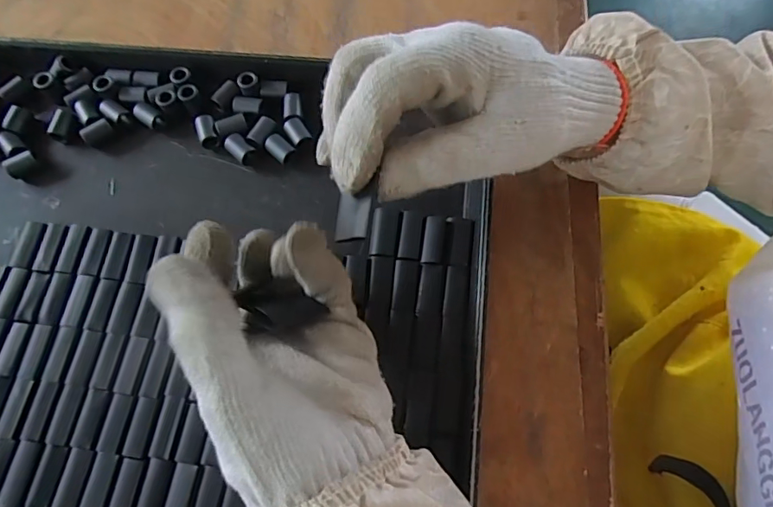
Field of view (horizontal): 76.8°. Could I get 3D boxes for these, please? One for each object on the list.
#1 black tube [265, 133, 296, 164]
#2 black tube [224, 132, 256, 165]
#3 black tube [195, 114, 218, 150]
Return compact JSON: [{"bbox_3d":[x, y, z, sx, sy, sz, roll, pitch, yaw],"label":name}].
[{"bbox_3d":[-0.073,-0.071,0.334,0.021,0.011,0.013,40,74,16],"label":"black tube"},{"bbox_3d":[-0.101,-0.071,0.336,0.021,0.013,0.014,40,75,16],"label":"black tube"},{"bbox_3d":[-0.126,-0.086,0.343,0.013,0.014,0.022,-18,69,-5],"label":"black tube"}]

